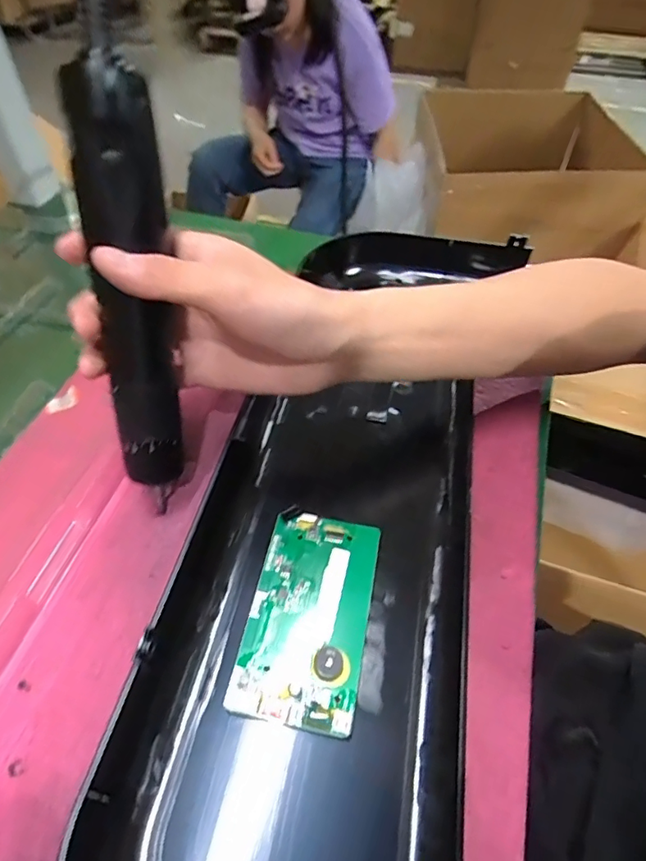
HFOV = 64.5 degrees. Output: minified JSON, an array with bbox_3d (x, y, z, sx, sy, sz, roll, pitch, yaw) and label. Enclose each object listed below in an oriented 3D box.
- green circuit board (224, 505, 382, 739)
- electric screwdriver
[{"bbox_3d":[-0.006,0.092,0.266,0.059,0.010,0.107,9,52,7],"label":"green circuit board"},{"bbox_3d":[-0.092,-0.057,0.251,0.031,0.203,0.026,4,28,4],"label":"electric screwdriver"}]

